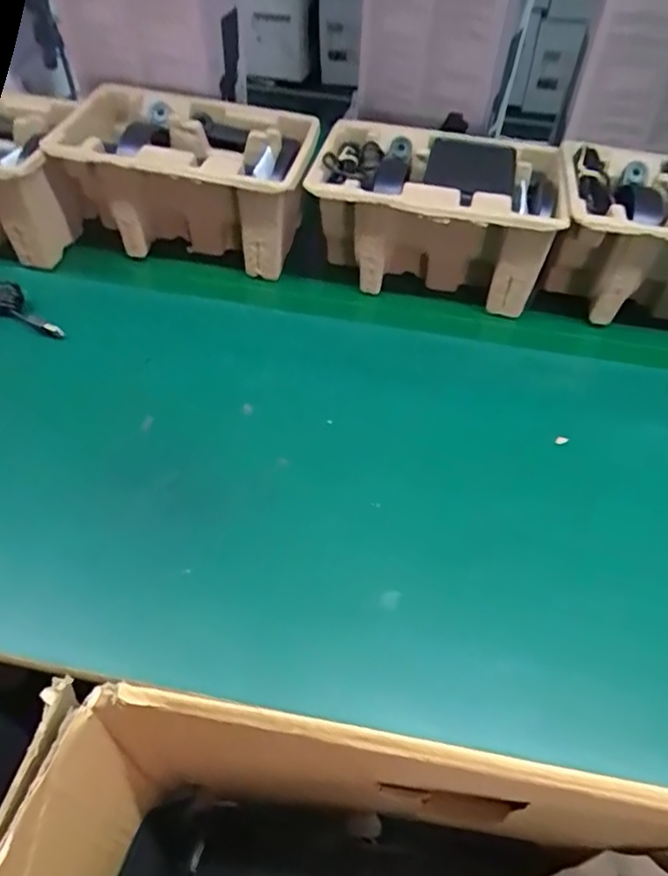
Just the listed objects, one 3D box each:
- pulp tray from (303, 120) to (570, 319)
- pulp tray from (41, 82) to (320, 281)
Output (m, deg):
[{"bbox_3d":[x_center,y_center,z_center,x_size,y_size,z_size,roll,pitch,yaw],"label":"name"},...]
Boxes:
[{"bbox_3d":[0.095,-0.212,0.596,0.217,0.113,0.152,11,49,6],"label":"pulp tray"},{"bbox_3d":[-0.151,-0.258,0.619,0.240,0.107,0.153,8,48,3],"label":"pulp tray"}]

